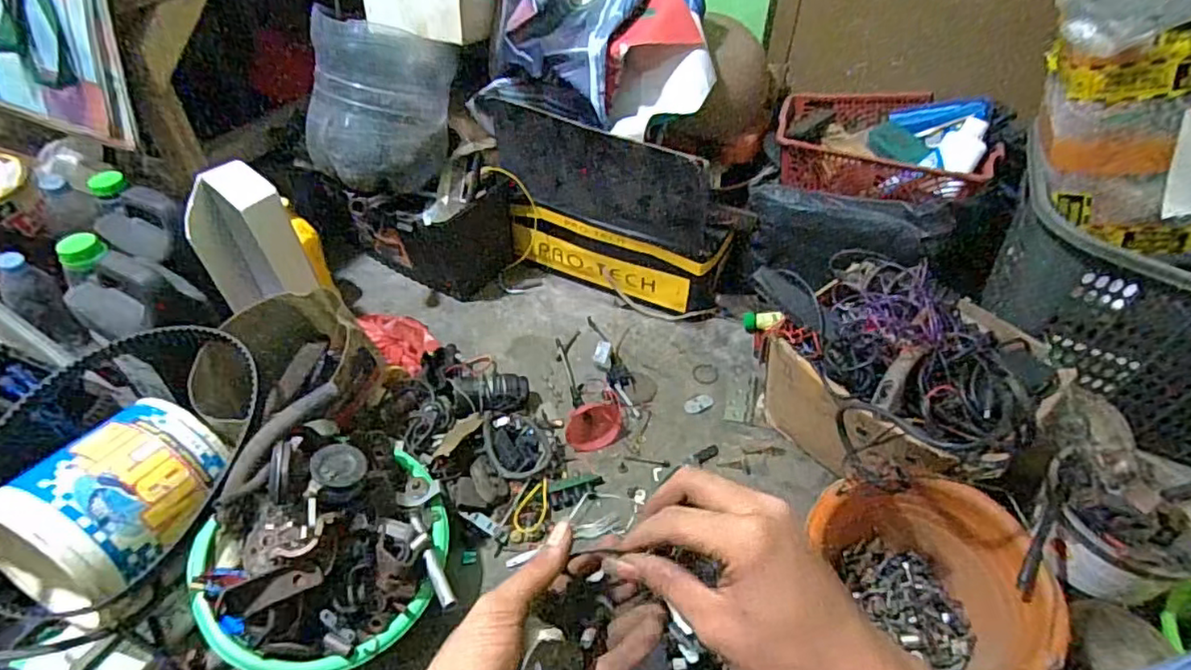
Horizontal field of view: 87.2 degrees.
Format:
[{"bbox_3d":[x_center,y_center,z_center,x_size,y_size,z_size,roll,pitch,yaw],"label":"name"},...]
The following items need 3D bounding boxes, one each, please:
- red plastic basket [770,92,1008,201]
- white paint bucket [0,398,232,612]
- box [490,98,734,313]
[{"bbox_3d":[0.499,-0.333,1.102,0.353,0.094,0.257,18,46,16],"label":"red plastic basket"},{"bbox_3d":[-0.559,0.191,0.730,0.191,0.157,0.209,1,44,-1],"label":"white paint bucket"},{"bbox_3d":[0.025,-0.226,1.126,0.443,0.309,0.099,20,47,19],"label":"box"}]

